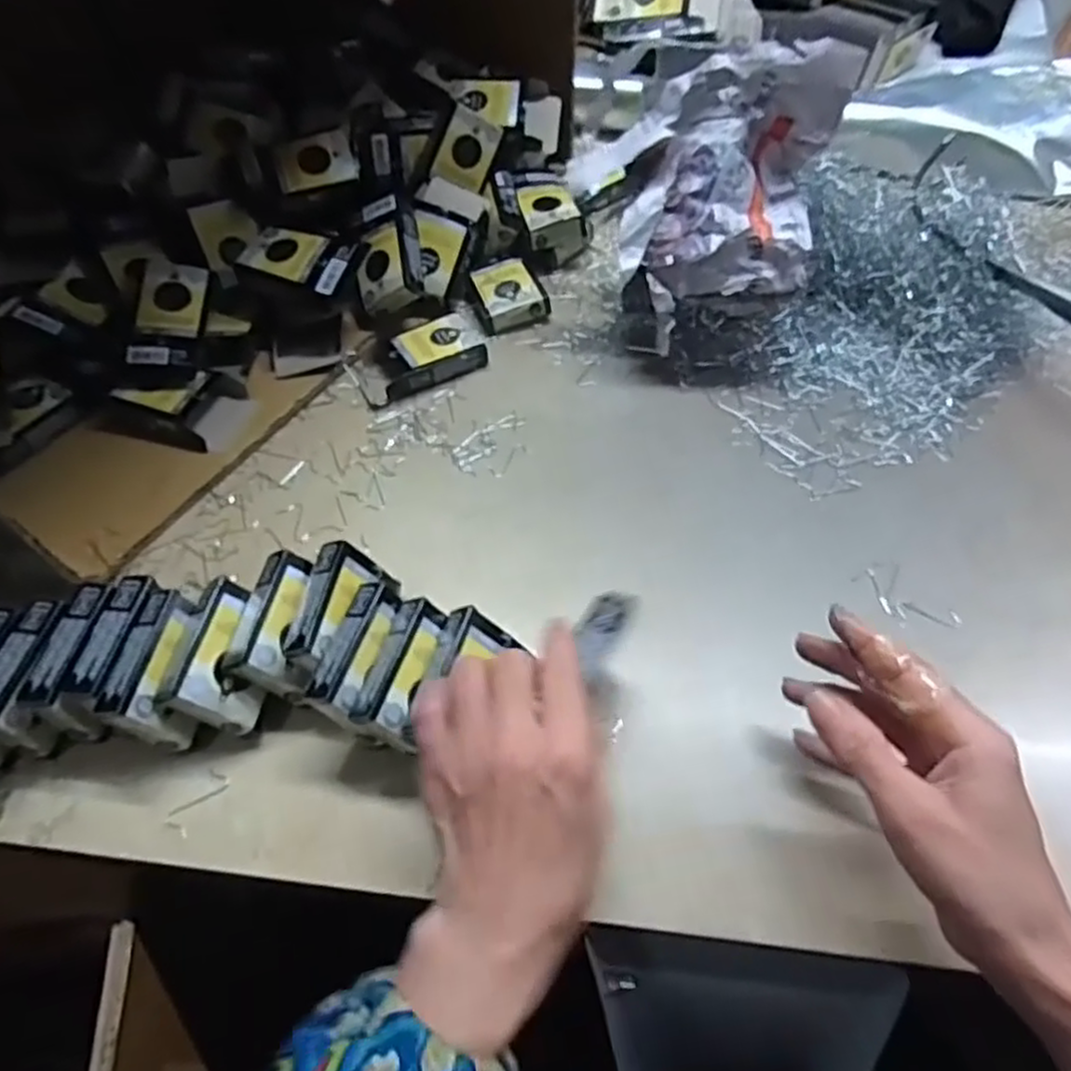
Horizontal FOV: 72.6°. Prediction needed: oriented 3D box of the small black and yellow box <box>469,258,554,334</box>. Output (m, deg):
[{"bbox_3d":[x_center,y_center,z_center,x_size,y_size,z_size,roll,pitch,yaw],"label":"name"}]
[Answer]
[{"bbox_3d":[-0.024,-0.205,0.624,0.057,0.027,0.067,-20,56,-9],"label":"small black and yellow box"}]

